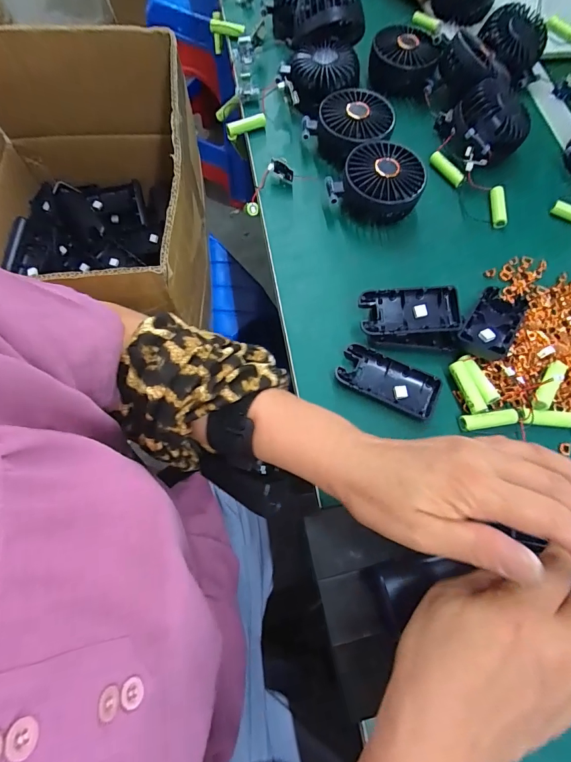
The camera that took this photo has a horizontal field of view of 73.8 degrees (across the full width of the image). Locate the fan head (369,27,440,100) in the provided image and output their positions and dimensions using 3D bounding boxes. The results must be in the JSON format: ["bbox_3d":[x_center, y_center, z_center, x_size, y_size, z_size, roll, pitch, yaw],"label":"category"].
[{"bbox_3d":[0.152,-0.416,0.495,0.084,0.042,0.076,10,70,2],"label":"fan head"}]

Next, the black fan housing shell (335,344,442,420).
[{"bbox_3d":[0.097,0.000,0.356,0.094,0.011,0.042,23,71,7],"label":"black fan housing shell"}]

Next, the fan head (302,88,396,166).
[{"bbox_3d":[0.077,-0.296,0.450,0.093,0.046,0.084,-33,74,-12],"label":"fan head"}]

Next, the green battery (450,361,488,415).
[{"bbox_3d":[0.168,0.008,0.354,0.016,0.017,0.051,-14,71,-6],"label":"green battery"}]

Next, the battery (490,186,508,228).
[{"bbox_3d":[0.246,-0.200,0.437,0.014,0.013,0.050,3,70,0],"label":"battery"}]

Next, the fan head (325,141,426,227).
[{"bbox_3d":[0.100,-0.218,0.420,0.096,0.049,0.080,20,71,6],"label":"fan head"}]

